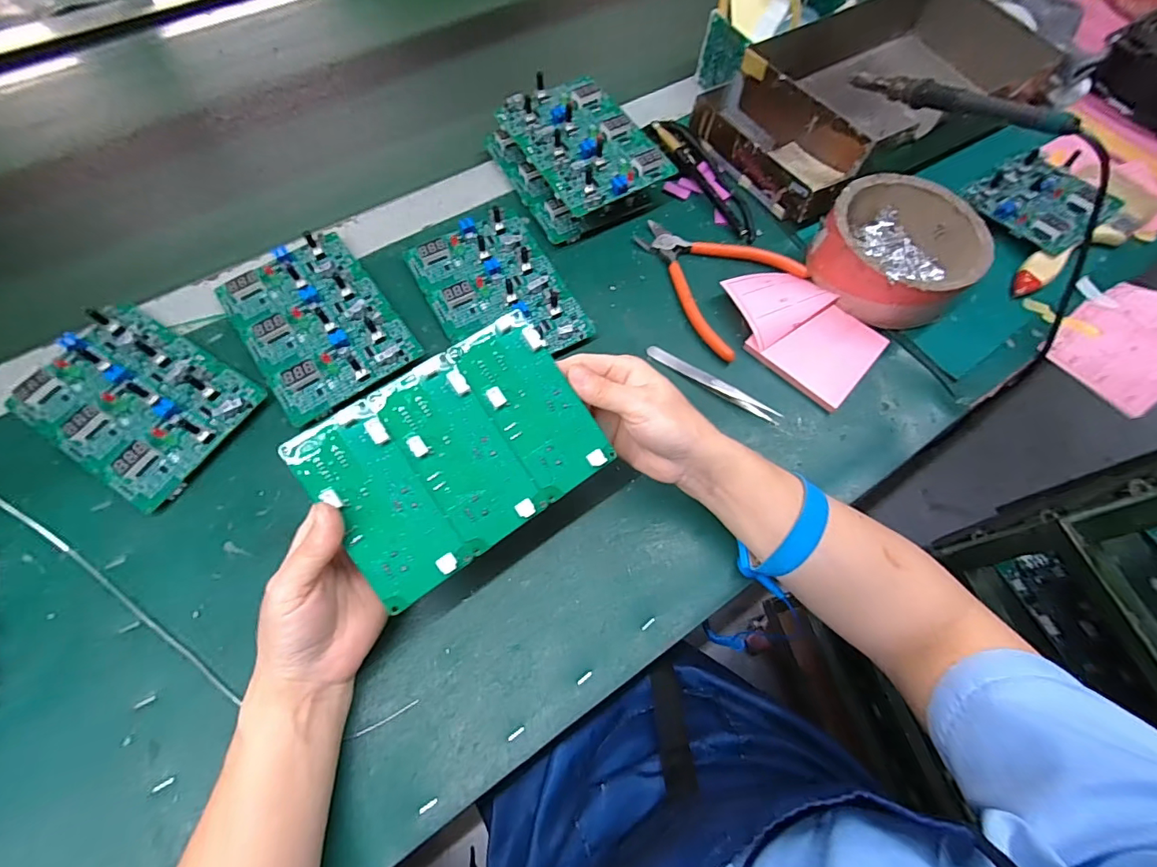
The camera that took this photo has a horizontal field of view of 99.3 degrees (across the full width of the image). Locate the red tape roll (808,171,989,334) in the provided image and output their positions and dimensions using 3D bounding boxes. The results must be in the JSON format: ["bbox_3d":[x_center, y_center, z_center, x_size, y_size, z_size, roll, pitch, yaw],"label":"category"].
[{"bbox_3d":[0.266,-0.154,0.413,0.121,0.049,0.124,41,70,14],"label":"red tape roll"}]

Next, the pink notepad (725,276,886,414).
[{"bbox_3d":[0.183,-0.089,0.402,0.089,0.021,0.124,-41,74,-18],"label":"pink notepad"}]

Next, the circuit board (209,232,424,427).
[{"bbox_3d":[-0.204,-0.088,0.383,0.104,0.021,0.146,-34,72,-16],"label":"circuit board"}]

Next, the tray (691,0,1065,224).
[{"bbox_3d":[0.291,-0.339,0.490,0.334,0.074,0.181,-31,71,-15],"label":"tray"}]

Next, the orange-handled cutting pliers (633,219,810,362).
[{"bbox_3d":[0.117,-0.144,0.431,0.118,0.011,0.141,-39,73,-18],"label":"orange-handled cutting pliers"}]

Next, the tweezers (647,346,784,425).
[{"bbox_3d":[0.105,-0.040,0.386,0.113,0.011,0.009,32,68,11],"label":"tweezers"}]

